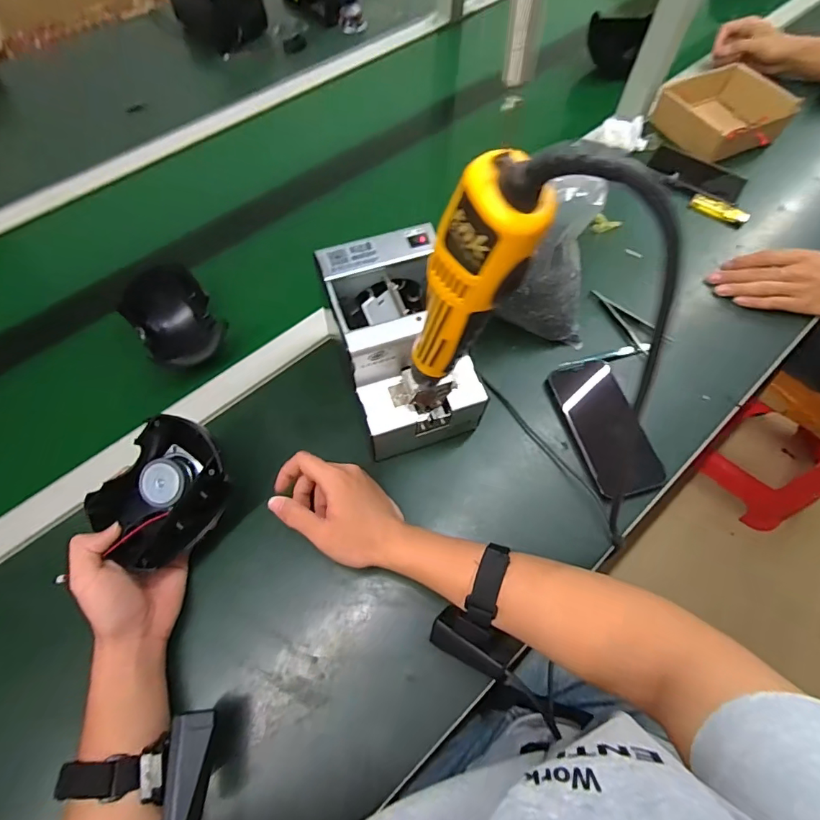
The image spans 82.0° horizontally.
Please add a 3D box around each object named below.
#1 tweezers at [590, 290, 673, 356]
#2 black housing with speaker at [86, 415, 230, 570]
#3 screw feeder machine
[{"bbox_3d":[0.273,-0.114,0.600,0.039,0.007,0.113,-36,69,-18],"label":"tweezers"},{"bbox_3d":[-0.216,0.069,0.408,0.111,0.076,0.086,-40,70,-19],"label":"black housing with speaker"},{"bbox_3d":[-0.007,-0.058,0.497,0.124,0.166,0.174,-16,64,-9],"label":"screw feeder machine"}]

